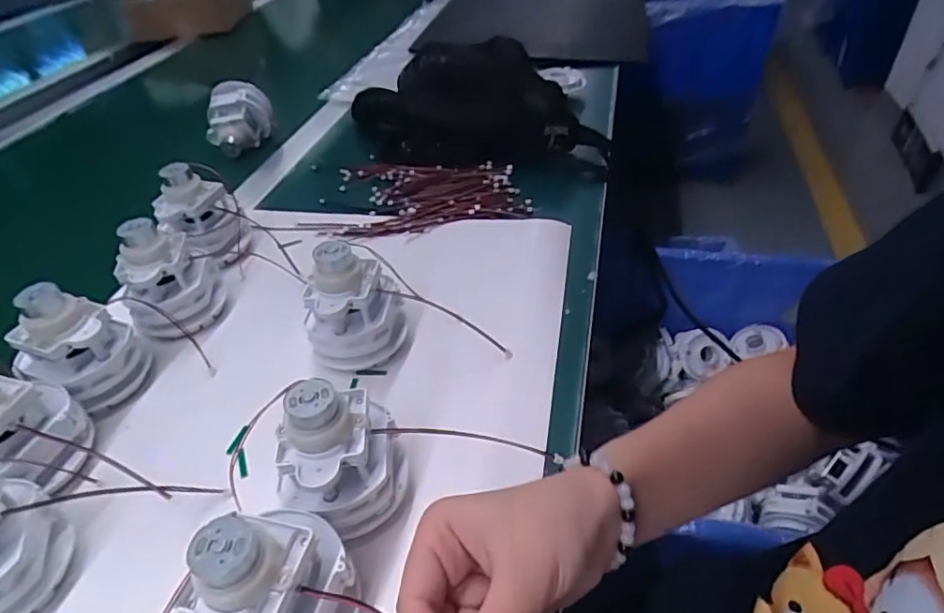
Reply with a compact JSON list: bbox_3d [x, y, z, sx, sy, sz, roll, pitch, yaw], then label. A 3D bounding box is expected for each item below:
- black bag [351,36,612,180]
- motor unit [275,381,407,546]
[{"bbox_3d":[-0.002,-0.221,0.610,0.287,0.088,0.137,15,45,21],"label":"black bag"},{"bbox_3d":[-0.069,0.074,0.291,0.061,0.082,0.063,-16,42,-12],"label":"motor unit"}]

